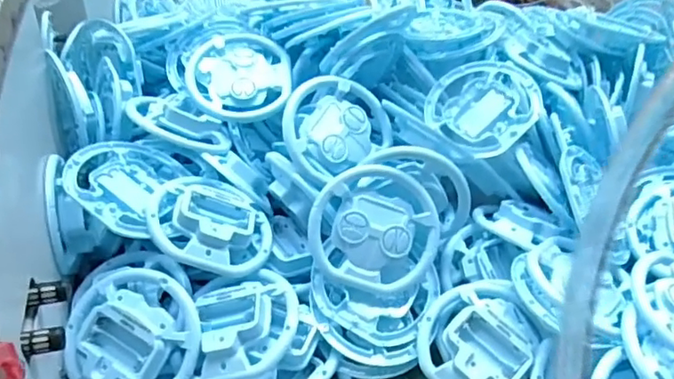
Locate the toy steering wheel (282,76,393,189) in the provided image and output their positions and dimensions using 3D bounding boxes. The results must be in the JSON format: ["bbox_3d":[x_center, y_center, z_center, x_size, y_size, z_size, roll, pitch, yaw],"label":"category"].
[{"bbox_3d":[-0.003,-0.057,0.514,0.100,0.012,0.083,-30,88,-28],"label":"toy steering wheel"}]

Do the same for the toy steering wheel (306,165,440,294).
[{"bbox_3d":[0.029,0.032,0.479,0.102,0.099,0.026,1,-3,-9],"label":"toy steering wheel"}]

